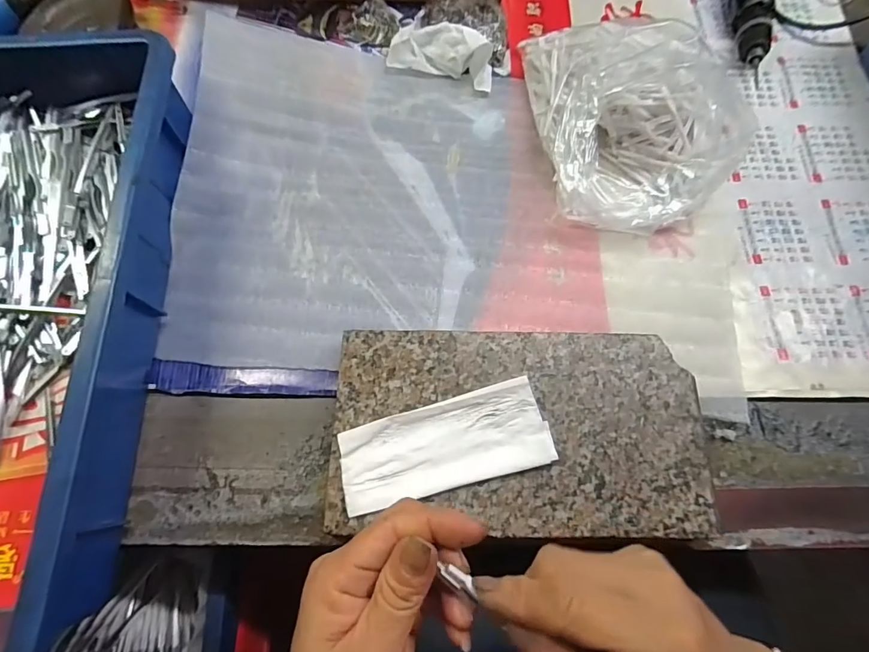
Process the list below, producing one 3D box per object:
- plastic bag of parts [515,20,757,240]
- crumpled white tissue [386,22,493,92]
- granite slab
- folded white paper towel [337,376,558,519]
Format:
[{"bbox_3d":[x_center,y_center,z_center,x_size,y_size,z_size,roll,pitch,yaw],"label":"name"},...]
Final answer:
[{"bbox_3d":[0.159,-0.178,0.352,0.137,0.075,0.205,-4,71,-1],"label":"plastic bag of parts"},{"bbox_3d":[0.007,-0.254,0.393,0.098,0.041,0.048,11,72,4],"label":"crumpled white tissue"},{"bbox_3d":[0.055,0.071,0.294,0.240,0.032,0.130,1,71,0],"label":"granite slab"},{"bbox_3d":[0.006,0.077,0.272,0.131,0.011,0.054,-15,72,-5],"label":"folded white paper towel"}]

